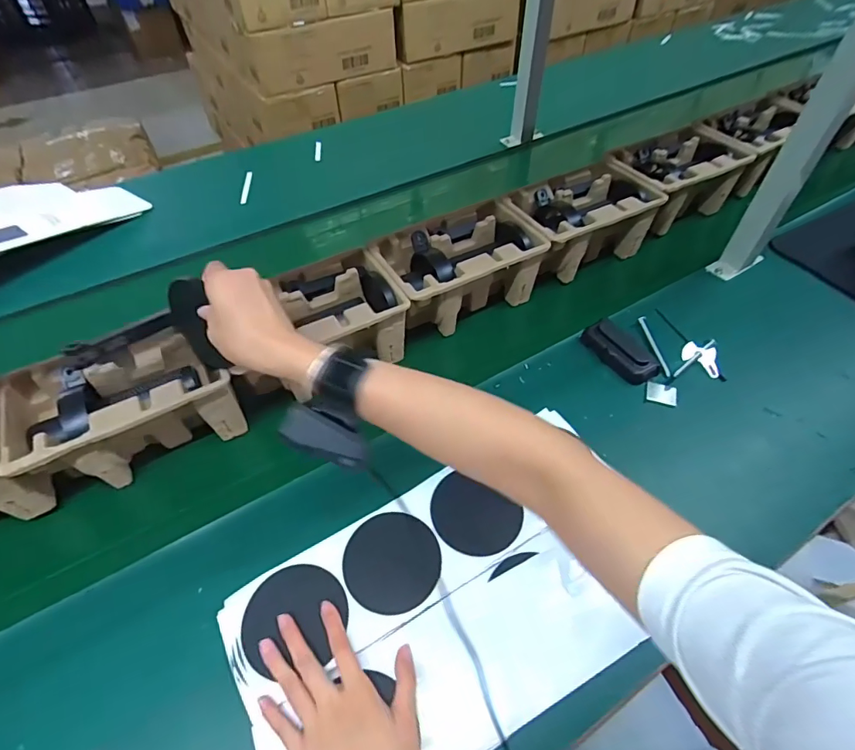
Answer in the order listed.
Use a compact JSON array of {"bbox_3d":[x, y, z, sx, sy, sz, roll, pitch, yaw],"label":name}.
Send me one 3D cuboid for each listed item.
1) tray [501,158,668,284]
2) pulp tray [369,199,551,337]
[{"bbox_3d":[0.241,-0.249,0.763,0.225,0.107,0.147,-26,55,-18],"label":"tray"},{"bbox_3d":[0.047,-0.158,0.693,0.242,0.100,0.150,-27,55,-19],"label":"pulp tray"}]

